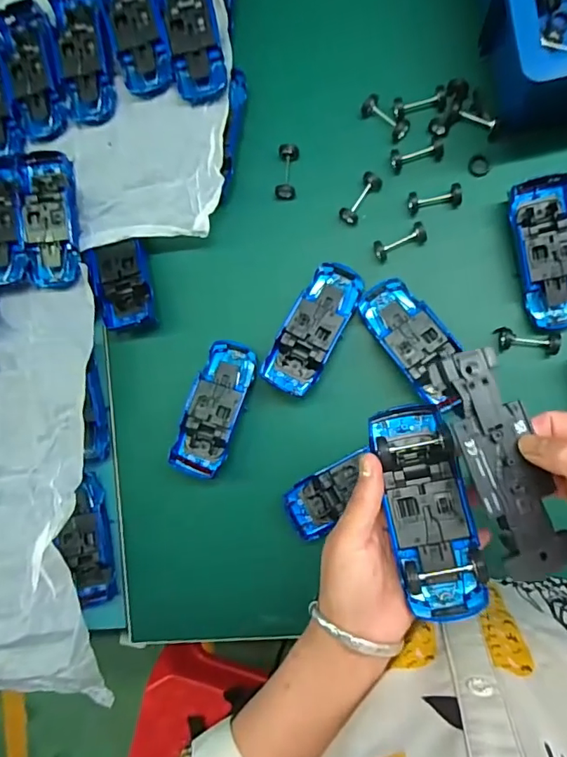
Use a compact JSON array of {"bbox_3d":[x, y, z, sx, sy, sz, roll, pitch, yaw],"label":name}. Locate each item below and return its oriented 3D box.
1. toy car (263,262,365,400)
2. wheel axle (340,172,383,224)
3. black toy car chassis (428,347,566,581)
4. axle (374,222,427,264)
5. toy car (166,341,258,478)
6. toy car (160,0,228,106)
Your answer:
[{"bbox_3d":[0.029,-0.046,0.471,0.050,0.033,0.128,28,89,8],"label":"toy car"},{"bbox_3d":[0.074,-0.171,0.476,0.018,0.017,0.048,36,90,8],"label":"wheel axle"},{"bbox_3d":[0.124,0.046,0.281,0.041,0.014,0.127,-20,83,5],"label":"black toy car chassis"},{"bbox_3d":[0.109,-0.127,0.469,0.048,0.021,0.019,-23,83,4],"label":"axle"},{"bbox_3d":[-0.064,0.029,0.487,0.051,0.046,0.128,17,88,8],"label":"toy car"},{"bbox_3d":[-0.087,-0.336,0.480,0.049,0.025,0.139,-12,84,6],"label":"toy car"}]

